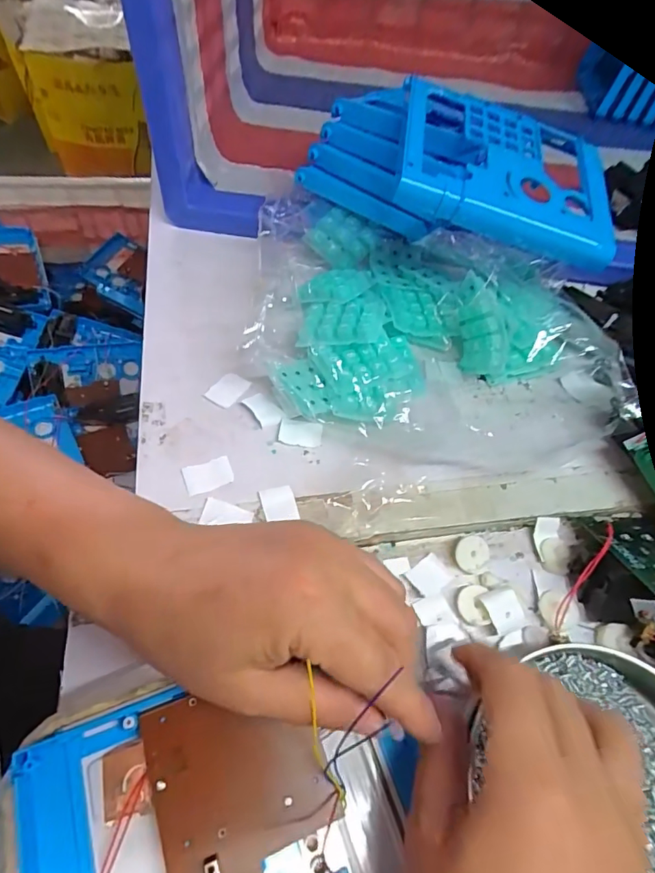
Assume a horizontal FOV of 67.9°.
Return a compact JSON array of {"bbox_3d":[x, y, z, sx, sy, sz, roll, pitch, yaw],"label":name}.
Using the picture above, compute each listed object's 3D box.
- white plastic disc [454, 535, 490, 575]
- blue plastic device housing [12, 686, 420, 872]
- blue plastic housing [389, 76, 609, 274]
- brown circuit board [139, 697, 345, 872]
[{"bbox_3d":[0.092,0.075,0.308,0.021,0.007,0.022,3,59,-4],"label":"white plastic disc"},{"bbox_3d":[-0.039,0.170,0.197,0.154,0.024,0.130,-20,62,-10],"label":"blue plastic device housing"},{"bbox_3d":[0.131,-0.198,0.364,0.164,0.028,0.123,14,66,-9],"label":"blue plastic housing"},{"bbox_3d":[-0.039,0.145,0.209,0.068,0.010,0.071,-22,62,-11],"label":"brown circuit board"}]

